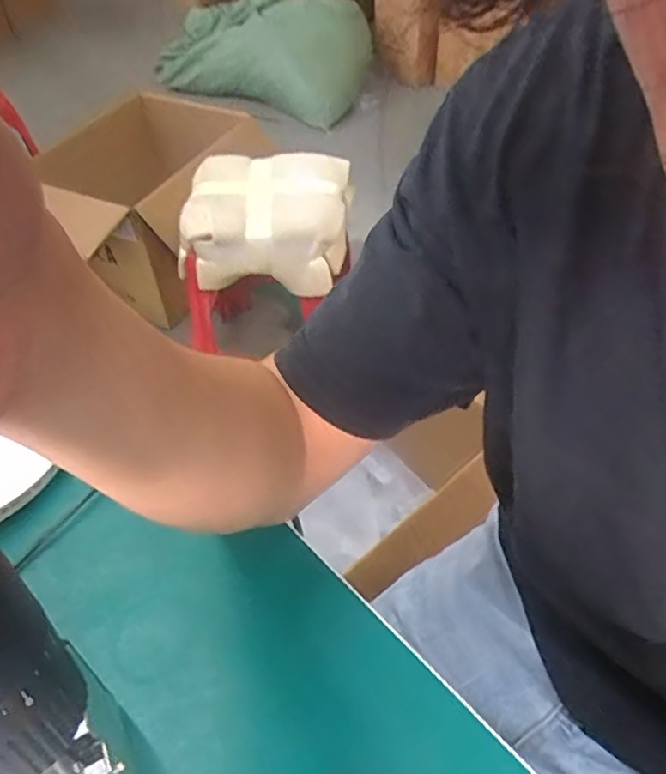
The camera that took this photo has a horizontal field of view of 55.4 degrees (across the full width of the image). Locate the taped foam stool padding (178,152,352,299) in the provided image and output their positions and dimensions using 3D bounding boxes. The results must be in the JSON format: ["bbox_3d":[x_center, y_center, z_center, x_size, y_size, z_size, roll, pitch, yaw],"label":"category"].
[{"bbox_3d":[-0.122,-0.323,1.213,0.302,0.123,0.301,4,47,7],"label":"taped foam stool padding"}]

